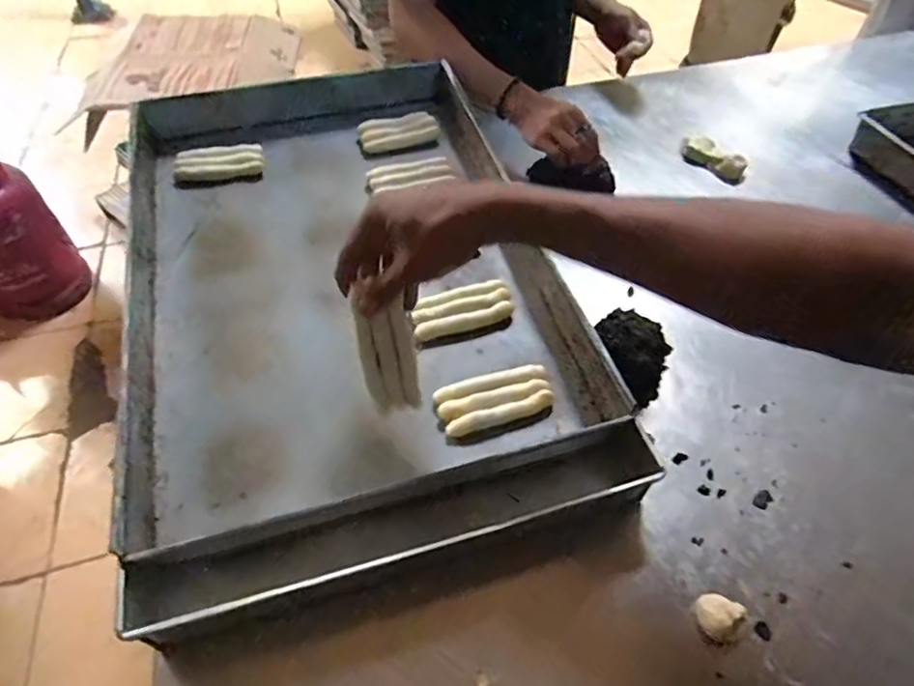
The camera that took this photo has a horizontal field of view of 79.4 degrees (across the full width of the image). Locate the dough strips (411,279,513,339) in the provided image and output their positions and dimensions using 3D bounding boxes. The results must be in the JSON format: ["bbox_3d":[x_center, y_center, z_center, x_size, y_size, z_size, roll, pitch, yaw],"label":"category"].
[{"bbox_3d":[0.004,-0.037,0.583,0.104,0.018,0.046,-14,51,-11],"label":"dough strips"}]

